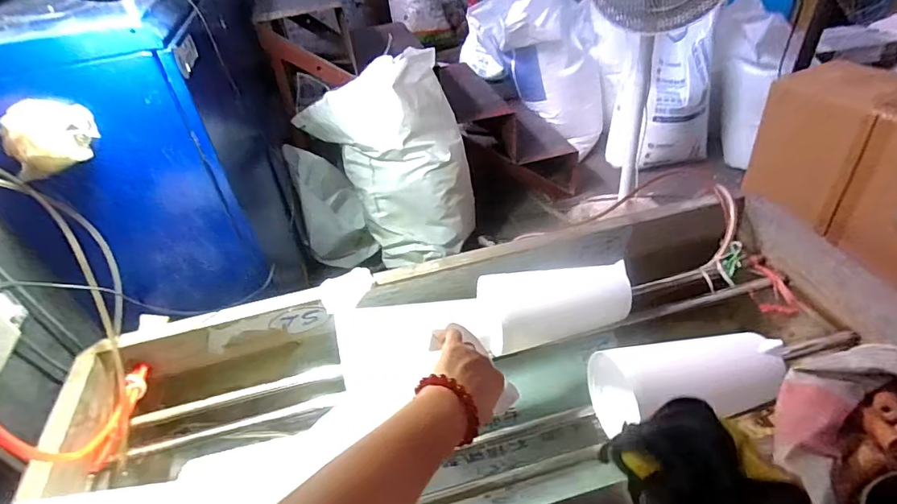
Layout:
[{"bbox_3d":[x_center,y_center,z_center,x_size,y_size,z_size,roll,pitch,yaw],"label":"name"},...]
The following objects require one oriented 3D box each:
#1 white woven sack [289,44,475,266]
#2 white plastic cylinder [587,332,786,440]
[{"bbox_3d":[-0.147,-0.263,1.390,0.385,0.486,0.361,-31,46,-26],"label":"white woven sack"},{"bbox_3d":[0.336,0.176,0.677,0.249,0.098,0.103,-6,40,1],"label":"white plastic cylinder"}]

